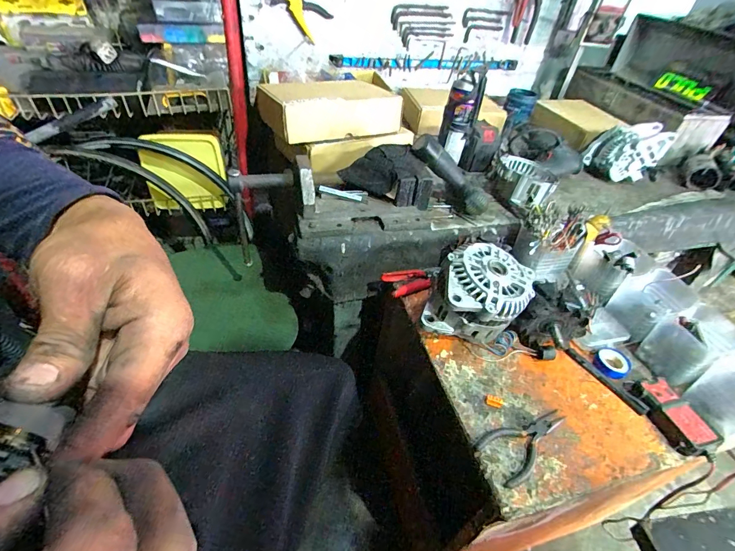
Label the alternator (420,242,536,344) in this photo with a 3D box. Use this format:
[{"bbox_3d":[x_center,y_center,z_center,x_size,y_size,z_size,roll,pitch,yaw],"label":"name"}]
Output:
[{"bbox_3d":[0.177,0.034,0.596,0.142,0.119,0.157,23,45,16],"label":"alternator"}]

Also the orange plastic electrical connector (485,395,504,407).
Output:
[{"bbox_3d":[0.186,0.185,0.547,0.026,0.005,0.018,16,43,10],"label":"orange plastic electrical connector"}]

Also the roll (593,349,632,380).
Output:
[{"bbox_3d":[0.404,0.145,0.615,0.058,0.016,0.051,-29,54,-33],"label":"roll"}]

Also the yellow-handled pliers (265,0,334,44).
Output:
[{"bbox_3d":[-0.183,-0.710,0.994,0.162,0.133,0.031,3,43,-4],"label":"yellow-handled pliers"}]

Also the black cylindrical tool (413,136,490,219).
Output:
[{"bbox_3d":[0.172,-0.204,0.752,0.198,0.043,0.053,45,47,-8],"label":"black cylindrical tool"}]

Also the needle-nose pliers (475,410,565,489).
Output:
[{"bbox_3d":[0.218,0.220,0.507,0.147,0.010,0.065,-20,49,-27],"label":"needle-nose pliers"}]

